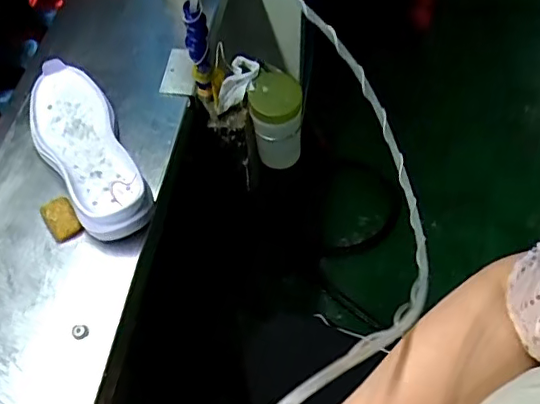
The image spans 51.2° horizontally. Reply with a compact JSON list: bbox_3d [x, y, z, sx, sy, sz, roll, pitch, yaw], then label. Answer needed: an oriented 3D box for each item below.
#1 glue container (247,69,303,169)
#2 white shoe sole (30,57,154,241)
[{"bbox_3d":[0.010,-0.125,0.860,0.077,0.146,0.075,1,55,2],"label":"glue container"},{"bbox_3d":[-0.224,-0.062,0.681,0.099,0.048,0.274,-23,57,-14],"label":"white shoe sole"}]

